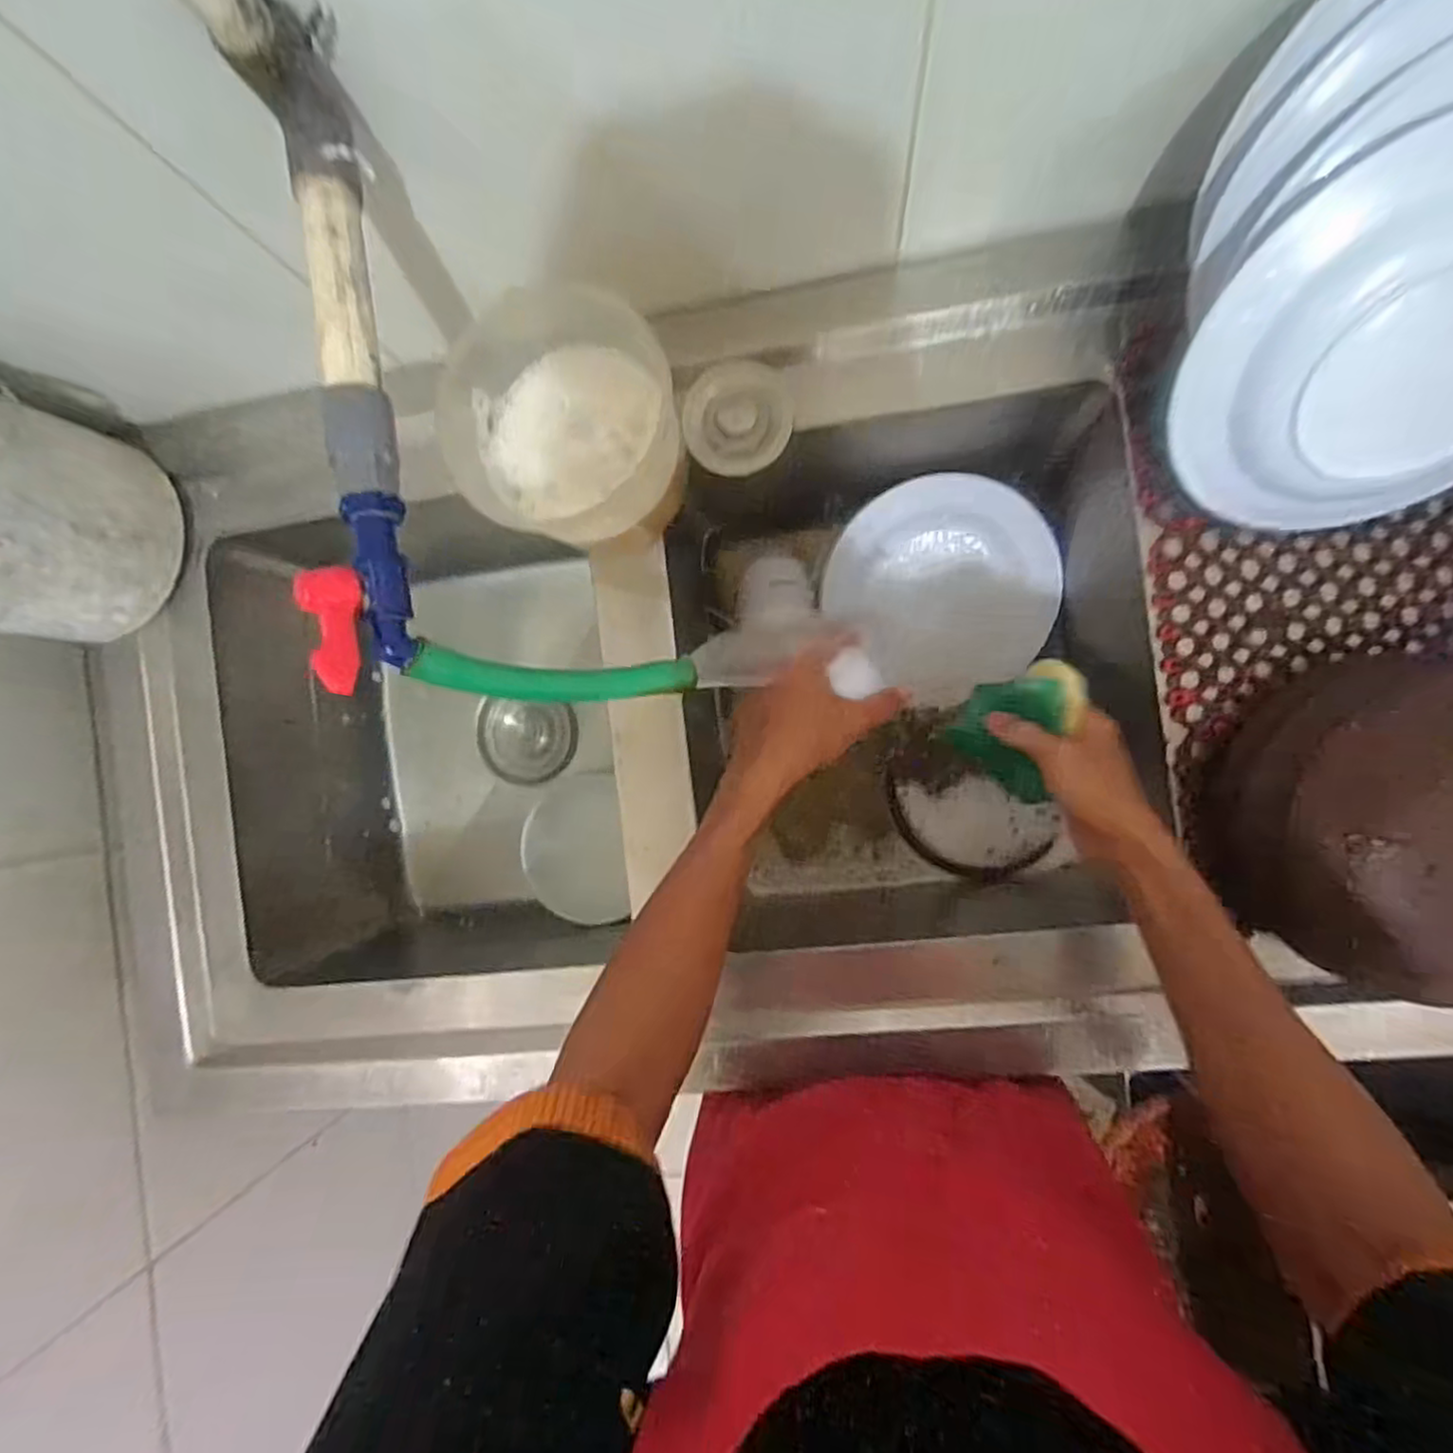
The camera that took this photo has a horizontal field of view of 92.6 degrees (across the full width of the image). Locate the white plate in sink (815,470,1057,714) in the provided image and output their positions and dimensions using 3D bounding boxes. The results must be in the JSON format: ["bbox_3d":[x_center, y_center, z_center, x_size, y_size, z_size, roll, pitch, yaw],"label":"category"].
[{"bbox_3d":[0.223,-0.138,0.710,0.206,0.020,0.231,-36,107,24],"label":"white plate in sink"}]

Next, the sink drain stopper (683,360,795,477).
[{"bbox_3d":[0.008,-0.234,0.530,0.080,0.012,0.081,9,91,8],"label":"sink drain stopper"}]

